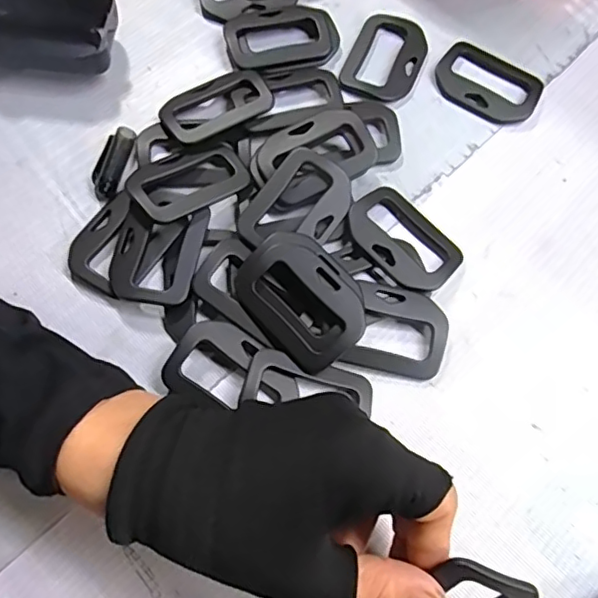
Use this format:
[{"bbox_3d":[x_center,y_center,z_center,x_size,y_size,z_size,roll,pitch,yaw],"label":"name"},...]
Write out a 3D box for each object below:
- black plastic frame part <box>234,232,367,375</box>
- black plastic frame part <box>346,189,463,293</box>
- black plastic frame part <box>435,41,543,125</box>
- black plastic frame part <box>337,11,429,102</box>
[{"bbox_3d":[0.001,0.000,0.272,0.045,0.011,0.065,-38,75,-15],"label":"black plastic frame part"},{"bbox_3d":[0.055,-0.031,0.297,0.042,0.011,0.060,-37,75,-15],"label":"black plastic frame part"},{"bbox_3d":[0.112,-0.128,0.340,0.060,0.005,0.046,30,71,9],"label":"black plastic frame part"},{"bbox_3d":[0.053,-0.145,0.343,0.043,0.005,0.062,23,70,6],"label":"black plastic frame part"}]

